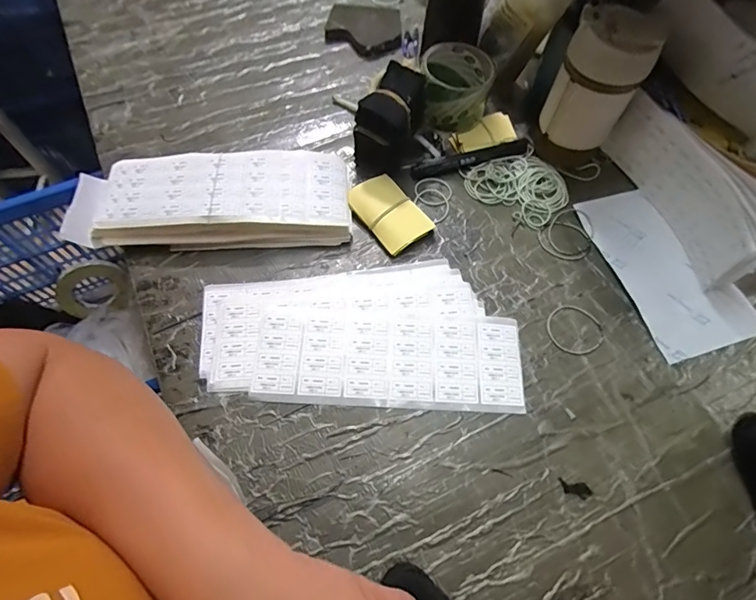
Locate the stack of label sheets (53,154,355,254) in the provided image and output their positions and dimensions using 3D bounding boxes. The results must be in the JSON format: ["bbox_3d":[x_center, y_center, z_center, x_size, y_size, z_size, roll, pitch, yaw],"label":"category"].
[{"bbox_3d":[-0.180,-0.110,0.492,0.293,0.044,0.105,-3,65,-1],"label":"stack of label sheets"}]

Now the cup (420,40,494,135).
[{"bbox_3d":[0.092,-0.258,0.543,0.082,0.065,0.095,7,66,4],"label":"cup"}]

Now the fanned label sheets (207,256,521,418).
[{"bbox_3d":[-0.016,0.028,0.441,0.307,0.008,0.154,2,65,1],"label":"fanned label sheets"}]

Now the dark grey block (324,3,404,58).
[{"bbox_3d":[-0.021,-0.401,0.653,0.122,0.018,0.092,24,68,11],"label":"dark grey block"}]

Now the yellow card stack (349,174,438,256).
[{"bbox_3d":[0.012,-0.098,0.503,0.058,0.017,0.092,-36,70,-15],"label":"yellow card stack"}]

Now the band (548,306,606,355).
[{"bbox_3d":[0.201,0.030,0.453,0.054,0.004,0.055,0,65,0],"label":"band"}]

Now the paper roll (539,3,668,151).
[{"bbox_3d":[0.234,-0.228,0.485,0.079,0.148,0.077,1,64,-1],"label":"paper roll"}]

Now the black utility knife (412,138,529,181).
[{"bbox_3d":[0.113,-0.174,0.535,0.146,0.011,0.020,-16,66,-7],"label":"black utility knife"}]

